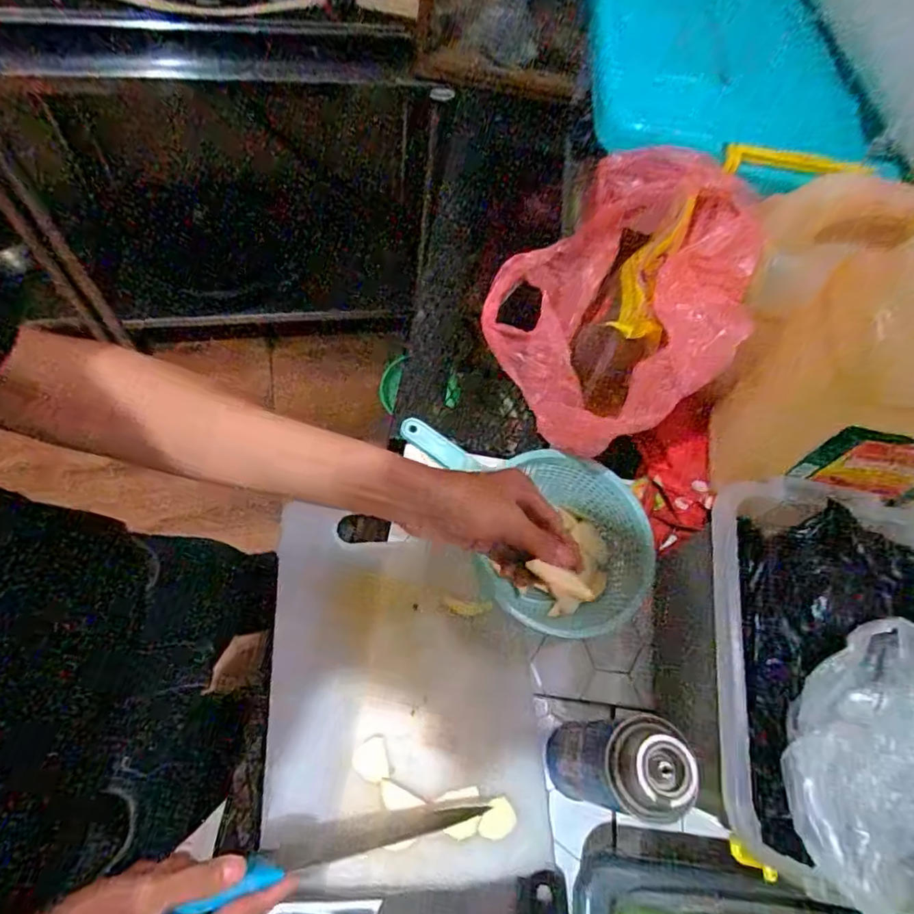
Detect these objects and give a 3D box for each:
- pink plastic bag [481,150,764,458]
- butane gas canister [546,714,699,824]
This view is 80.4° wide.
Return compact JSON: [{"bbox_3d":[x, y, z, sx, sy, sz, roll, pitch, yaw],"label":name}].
[{"bbox_3d":[0.150,-0.146,0.508,0.187,0.181,0.244,-24,72,-18],"label":"pink plastic bag"},{"bbox_3d":[0.122,0.247,0.434,0.061,0.172,0.063,7,65,-6],"label":"butane gas canister"}]

